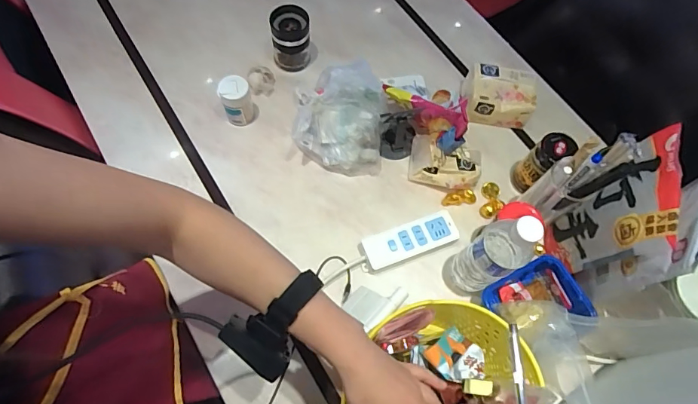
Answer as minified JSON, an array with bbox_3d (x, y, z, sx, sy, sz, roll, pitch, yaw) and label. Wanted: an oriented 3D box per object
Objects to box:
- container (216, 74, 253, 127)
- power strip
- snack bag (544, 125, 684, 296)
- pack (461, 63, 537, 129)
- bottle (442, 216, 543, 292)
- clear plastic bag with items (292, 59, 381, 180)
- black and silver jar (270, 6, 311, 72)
[{"bbox_3d":[-0.194,-0.174,0.747,0.055,0.091,0.046,-13,68,-8],"label":"container"},{"bbox_3d":[0.097,0.066,0.702,0.163,0.038,0.057,-18,69,-10],"label":"power strip"},{"bbox_3d":[0.368,0.022,0.616,0.094,0.200,0.211,10,67,1],"label":"snack bag"},{"bbox_3d":[0.277,-0.199,0.800,0.121,0.071,0.094,11,67,2],"label":"pack"},{"bbox_3d":[0.197,0.071,0.593,0.068,0.218,0.063,35,70,11],"label":"bottle"},{"bbox_3d":[-0.016,-0.151,0.753,0.151,0.087,0.193,2,67,-2],"label":"clear plastic bag with items"},{"bbox_3d":[-0.107,-0.307,0.797,0.073,0.085,0.065,0,67,-3],"label":"black and silver jar"}]

